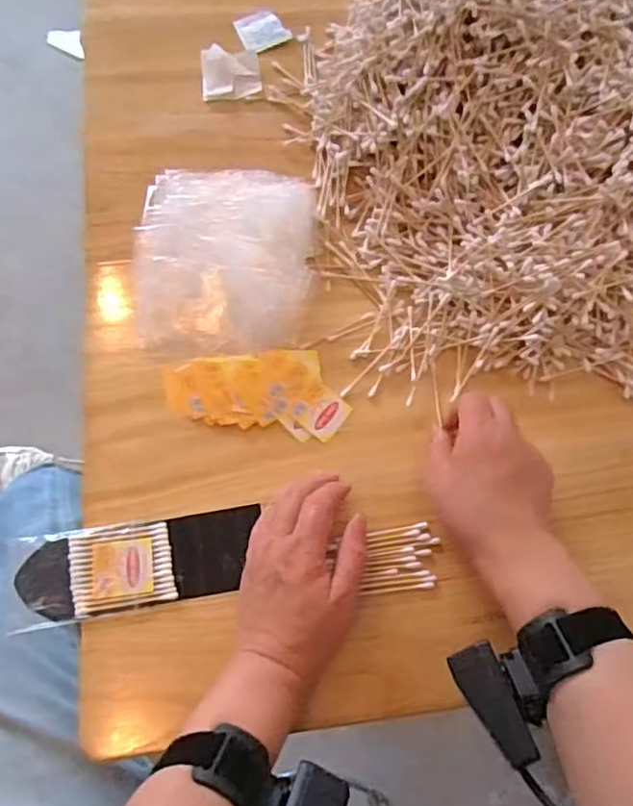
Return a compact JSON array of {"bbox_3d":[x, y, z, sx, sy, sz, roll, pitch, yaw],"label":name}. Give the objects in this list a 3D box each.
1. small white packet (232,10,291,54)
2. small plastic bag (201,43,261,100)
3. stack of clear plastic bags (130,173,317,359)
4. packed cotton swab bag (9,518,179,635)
[{"bbox_3d":[-0.057,-0.390,0.656,0.045,0.011,0.046,-29,73,-12],"label":"small white packet"},{"bbox_3d":[-0.088,-0.342,0.644,0.059,0.019,0.059,-6,70,-4],"label":"small plastic bag"},{"bbox_3d":[-0.079,-0.129,0.543,0.148,0.028,0.183,2,69,-1],"label":"stack of clear plastic bags"},{"bbox_3d":[-0.167,0.124,0.463,0.119,0.004,0.065,-10,70,-5],"label":"packed cotton swab bag"}]

